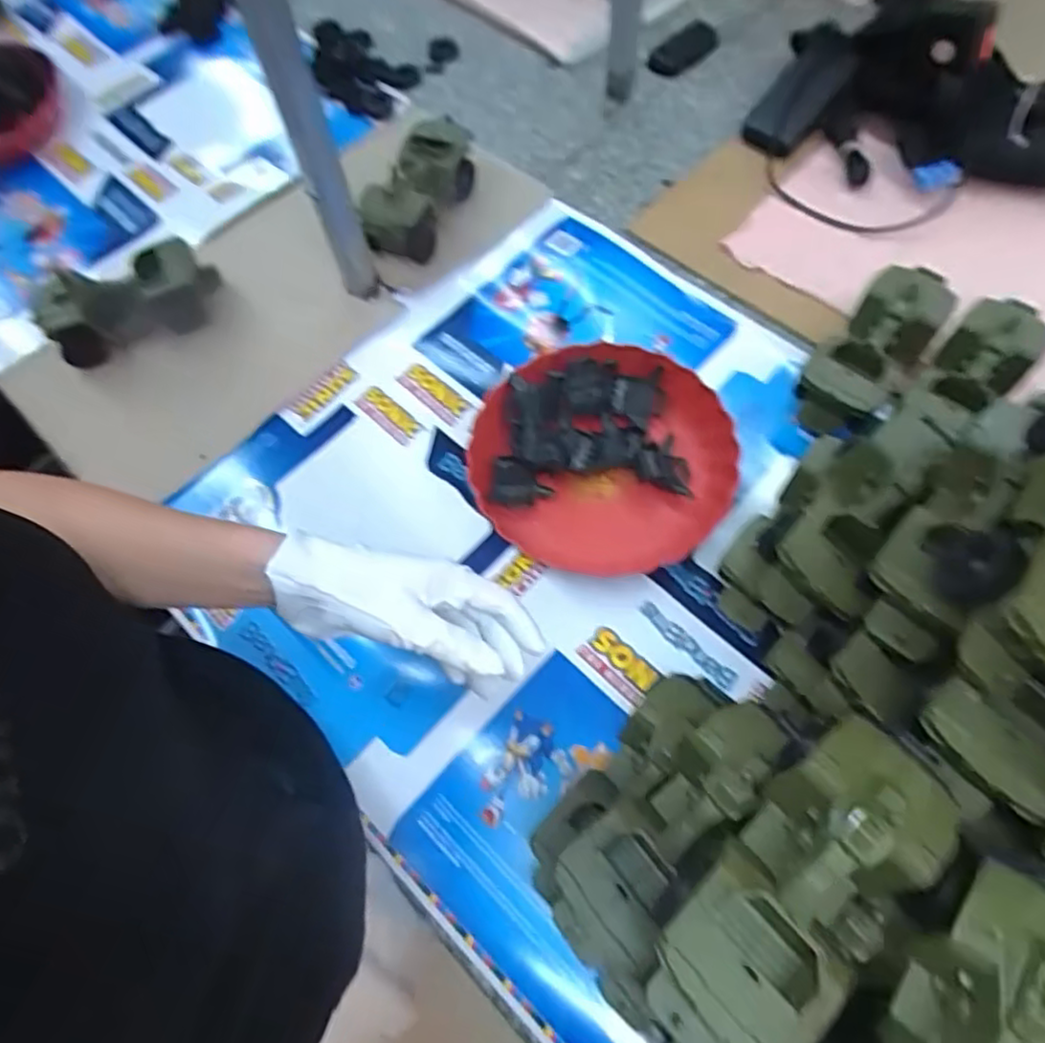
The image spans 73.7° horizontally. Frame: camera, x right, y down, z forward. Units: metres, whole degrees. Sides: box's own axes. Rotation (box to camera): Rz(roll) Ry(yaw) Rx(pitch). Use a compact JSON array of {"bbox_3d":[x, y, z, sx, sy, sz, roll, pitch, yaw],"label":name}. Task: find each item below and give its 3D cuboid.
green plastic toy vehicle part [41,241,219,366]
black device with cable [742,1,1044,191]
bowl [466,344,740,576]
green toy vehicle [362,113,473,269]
[{"bbox_3d":[-0.424,-0.239,0.759,0.183,0.078,0.066,-30,67,-11],"label":"green plastic toy vehicle part"},{"bbox_3d":[0.483,-0.490,0.804,0.391,0.115,0.188,20,68,12],"label":"black device with cable"},{"bbox_3d":[0.074,-0.058,0.663,0.244,0.053,0.213,3,65,4],"label":"bowl"},{"bbox_3d":[-0.124,-0.378,0.814,0.082,0.099,0.150,16,67,10],"label":"green toy vehicle"}]

